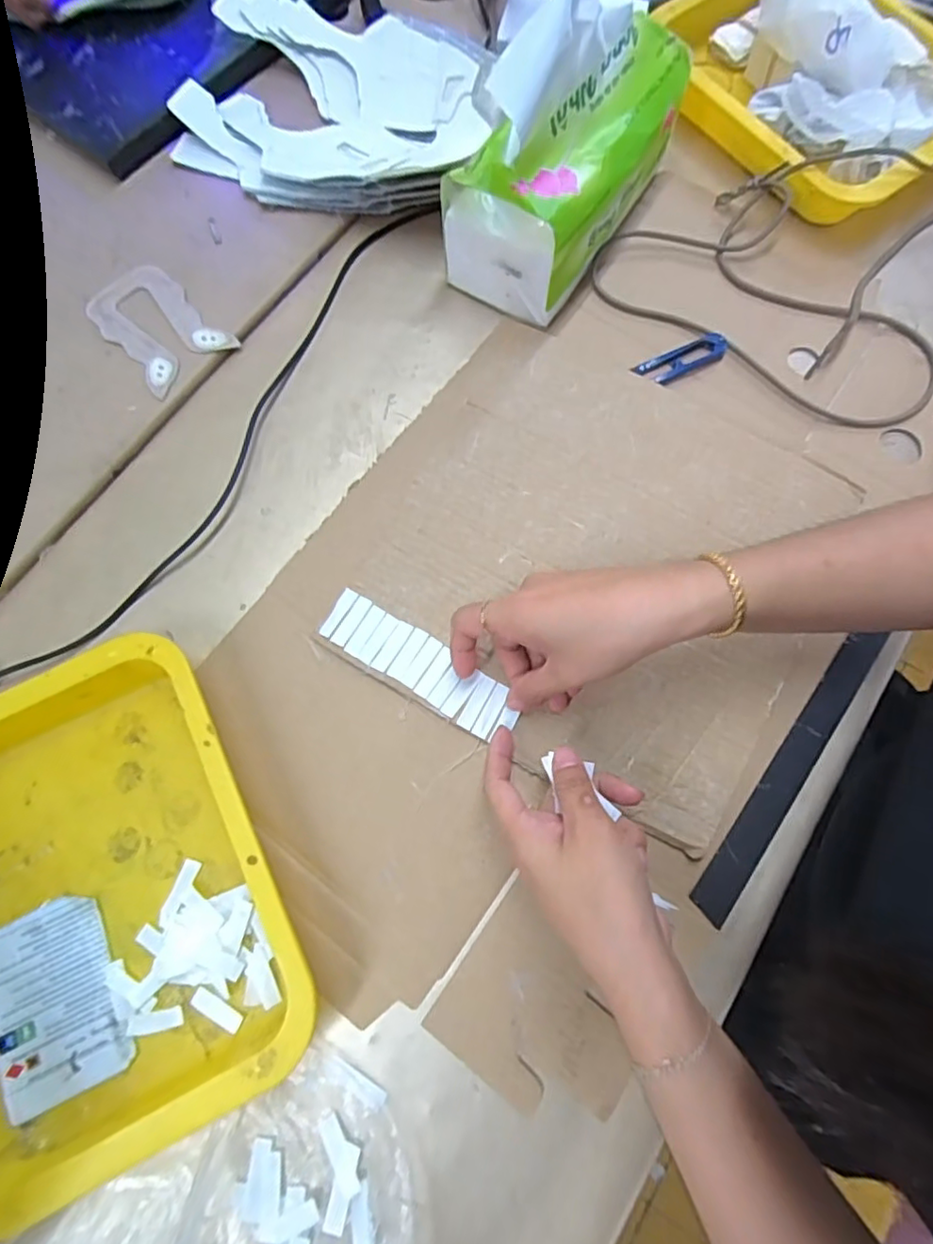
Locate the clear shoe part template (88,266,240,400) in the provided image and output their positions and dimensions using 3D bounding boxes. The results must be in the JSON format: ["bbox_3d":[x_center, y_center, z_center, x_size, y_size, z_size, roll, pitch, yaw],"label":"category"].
[{"bbox_3d":[-0.241,-0.232,0.465,0.071,0.004,0.112,-41,78,-10],"label":"clear shoe part template"}]

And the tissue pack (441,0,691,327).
[{"bbox_3d":[0.075,-0.342,0.416,0.093,0.151,0.188,33,77,9],"label":"tissue pack"}]

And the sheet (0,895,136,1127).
[{"bbox_3d":[-0.236,0.216,0.340,0.072,0.005,0.101,-30,77,-7],"label":"sheet"}]

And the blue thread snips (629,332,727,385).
[{"bbox_3d":[0.162,-0.198,0.448,0.072,0.007,0.024,-24,76,-6],"label":"blue thread snips"}]

